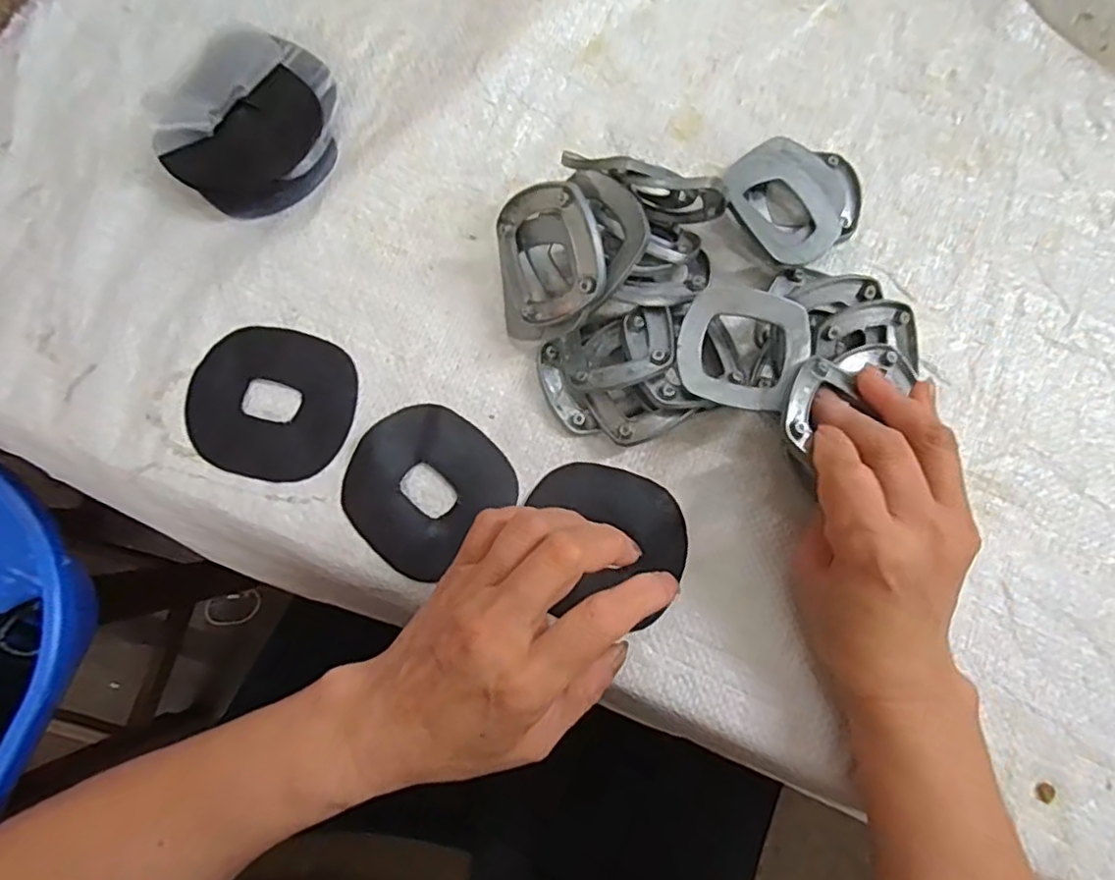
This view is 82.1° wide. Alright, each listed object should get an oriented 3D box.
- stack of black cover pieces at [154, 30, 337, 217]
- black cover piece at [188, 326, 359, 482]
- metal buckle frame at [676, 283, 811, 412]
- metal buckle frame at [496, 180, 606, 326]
[{"bbox_3d":[-0.158,-0.168,0.340,0.074,0.028,0.094,33,80,5],"label":"stack of black cover pieces"},{"bbox_3d":[-0.144,-0.020,0.323,0.080,0.004,0.076,16,79,2],"label":"black cover piece"},{"bbox_3d":[0.088,-0.043,0.300,0.058,0.010,0.057,16,79,2],"label":"metal buckle frame"},{"bbox_3d":[-0.006,-0.086,0.304,0.009,0.061,0.061,-23,97,-47],"label":"metal buckle frame"}]

